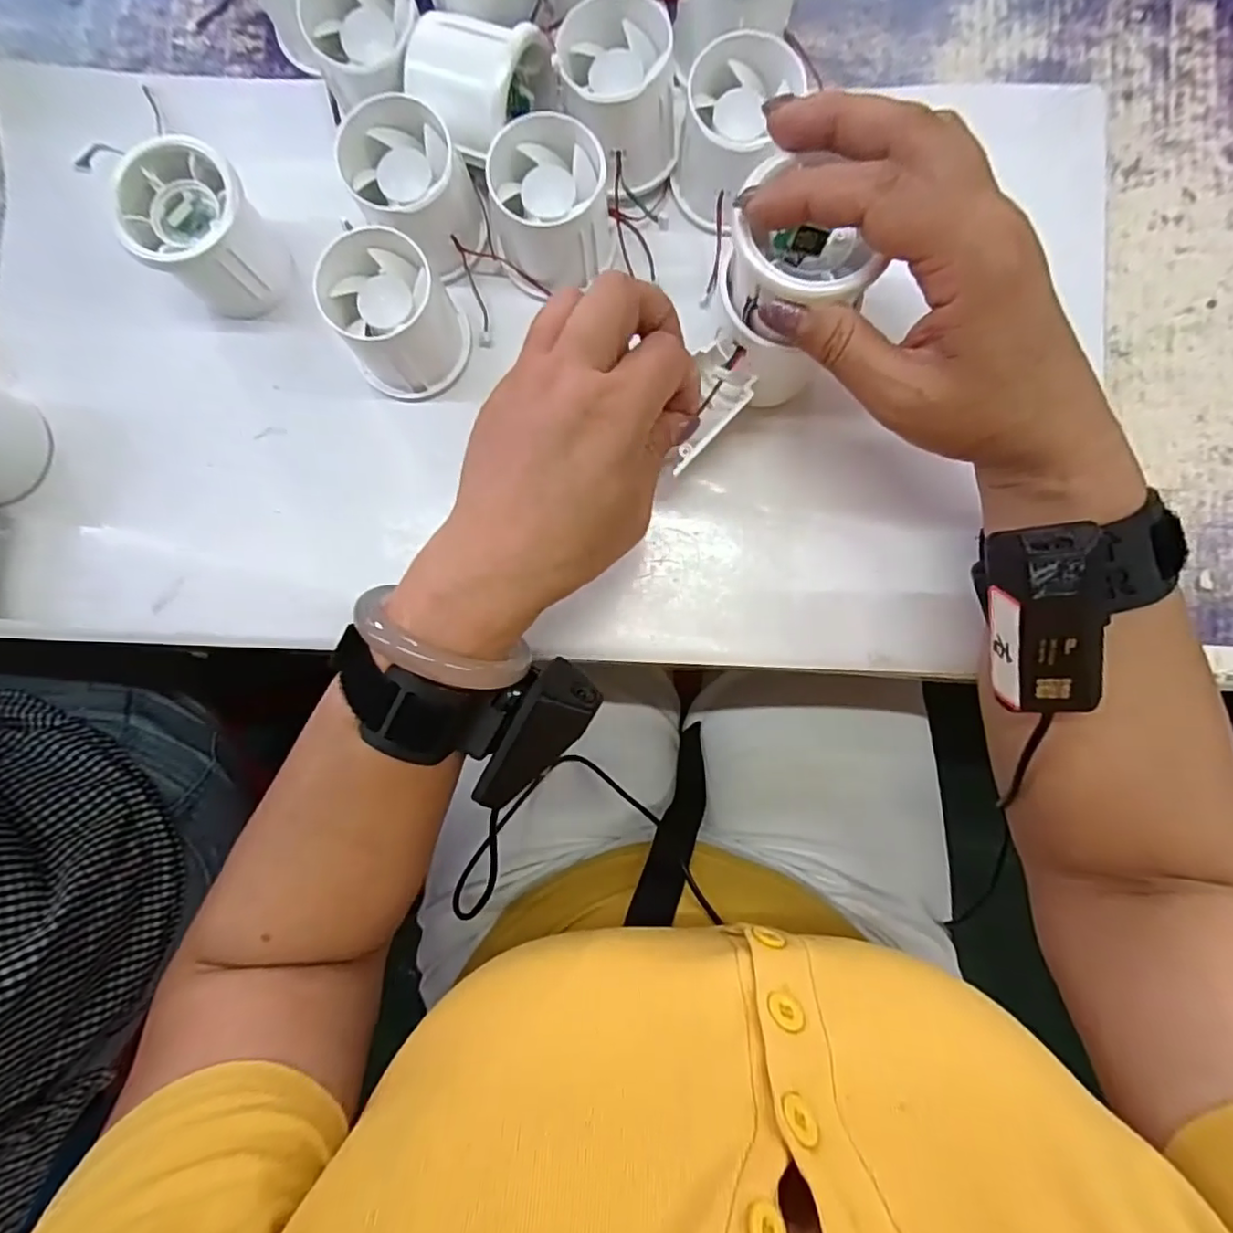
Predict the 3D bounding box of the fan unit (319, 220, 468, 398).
[{"bbox_3d":[-0.104,-0.140,0.283,0.055,0.046,0.058,-32,87,0],"label":"fan unit"}]

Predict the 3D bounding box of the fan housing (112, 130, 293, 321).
[{"bbox_3d":[-0.191,-0.179,0.284,0.051,0.051,0.058,-42,87,0],"label":"fan housing"}]

